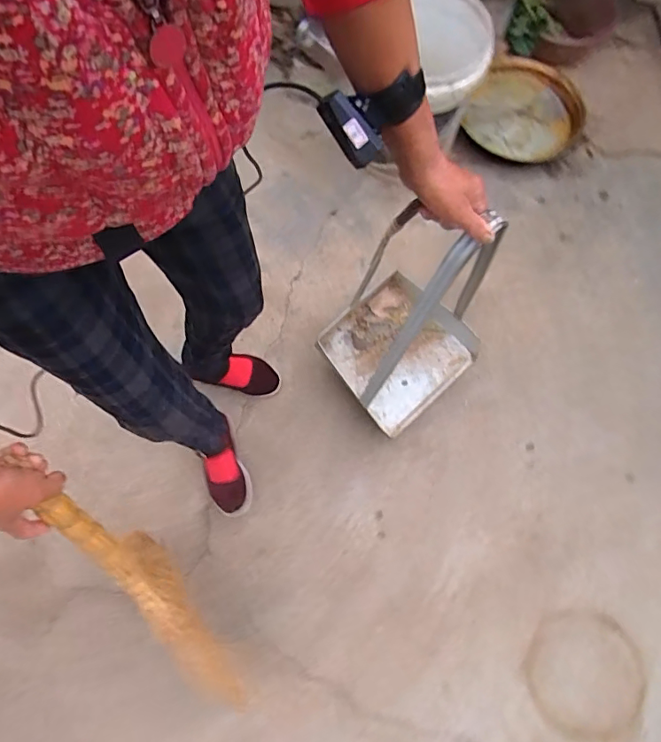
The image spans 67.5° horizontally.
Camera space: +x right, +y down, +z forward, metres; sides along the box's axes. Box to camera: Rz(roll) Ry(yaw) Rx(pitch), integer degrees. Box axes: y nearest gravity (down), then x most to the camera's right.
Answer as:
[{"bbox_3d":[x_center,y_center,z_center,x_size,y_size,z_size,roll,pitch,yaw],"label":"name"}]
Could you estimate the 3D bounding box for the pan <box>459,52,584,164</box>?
[{"bbox_3d":[0.549,-0.725,1.394,0.341,0.056,0.341,0,73,0],"label":"pan"}]

